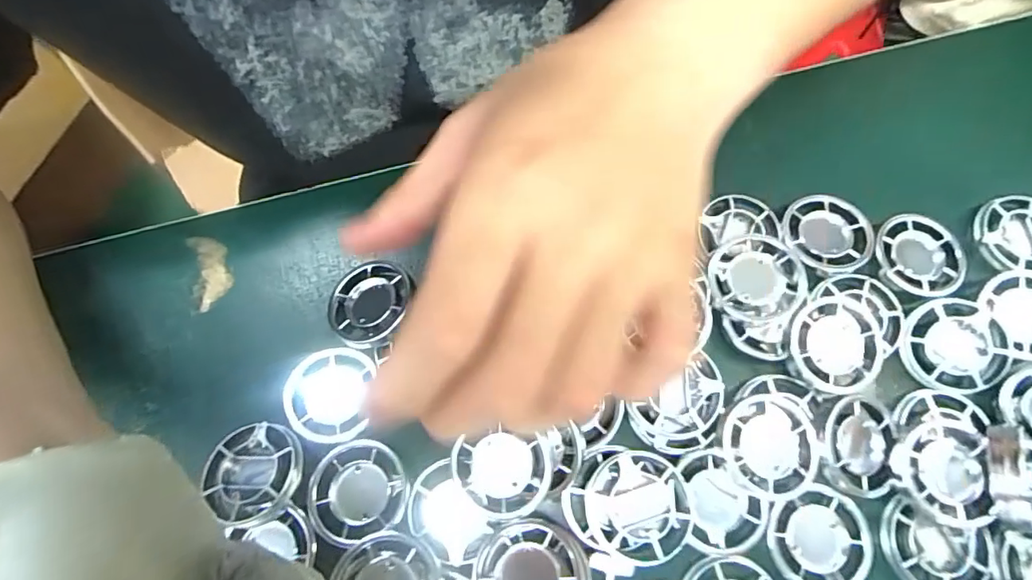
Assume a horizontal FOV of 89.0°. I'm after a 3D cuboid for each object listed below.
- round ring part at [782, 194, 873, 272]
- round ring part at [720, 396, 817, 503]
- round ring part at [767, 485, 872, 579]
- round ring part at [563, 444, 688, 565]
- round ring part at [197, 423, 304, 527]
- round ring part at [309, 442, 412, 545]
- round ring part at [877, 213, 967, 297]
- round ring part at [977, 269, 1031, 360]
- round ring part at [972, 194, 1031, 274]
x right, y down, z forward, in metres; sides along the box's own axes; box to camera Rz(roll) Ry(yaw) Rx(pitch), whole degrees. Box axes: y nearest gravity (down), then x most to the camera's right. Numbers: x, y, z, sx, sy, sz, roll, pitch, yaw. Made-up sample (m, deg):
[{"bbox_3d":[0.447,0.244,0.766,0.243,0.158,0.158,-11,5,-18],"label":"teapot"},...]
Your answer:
[{"bbox_3d":[0.142,-0.027,0.238,0.038,0.004,0.036,0,74,0],"label":"round ring part"},{"bbox_3d":[0.099,0.061,0.207,0.037,0.014,0.039,0,74,0],"label":"round ring part"},{"bbox_3d":[0.117,0.097,0.204,0.038,0.006,0.038,28,76,7],"label":"round ring part"},{"bbox_3d":[0.042,0.081,0.200,0.044,0.014,0.039,18,75,4],"label":"round ring part"},{"bbox_3d":[-0.103,0.070,0.202,0.040,0.009,0.036,5,74,1],"label":"round ring part"},{"bbox_3d":[-0.062,0.078,0.204,0.036,0.004,0.036,0,74,0],"label":"round ring part"},{"bbox_3d":[0.183,-0.016,0.237,0.035,0.005,0.040,-22,76,-7],"label":"round ring part"},{"bbox_3d":[0.226,0.010,0.231,0.037,0.011,0.038,0,74,0],"label":"round ring part"},{"bbox_3d":[0.234,-0.025,0.244,0.035,0.009,0.039,-20,75,-6],"label":"round ring part"}]

